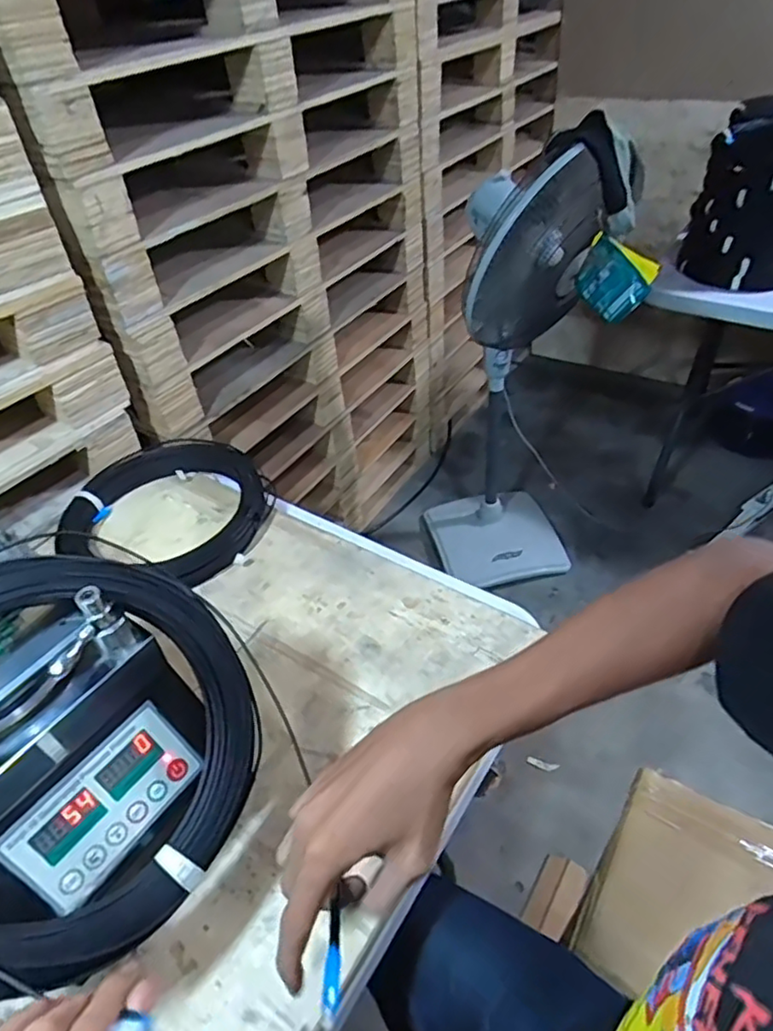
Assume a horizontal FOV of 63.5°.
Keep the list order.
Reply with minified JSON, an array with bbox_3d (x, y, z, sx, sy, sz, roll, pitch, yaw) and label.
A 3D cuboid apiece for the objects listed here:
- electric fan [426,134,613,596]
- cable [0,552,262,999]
[{"bbox_3d":[0.301,-0.317,1.555,0.383,1.096,0.462,1,44,6],"label":"electric fan"},{"bbox_3d":[-0.249,0.186,0.482,0.029,0.299,0.301,-17,31,53],"label":"cable"}]

